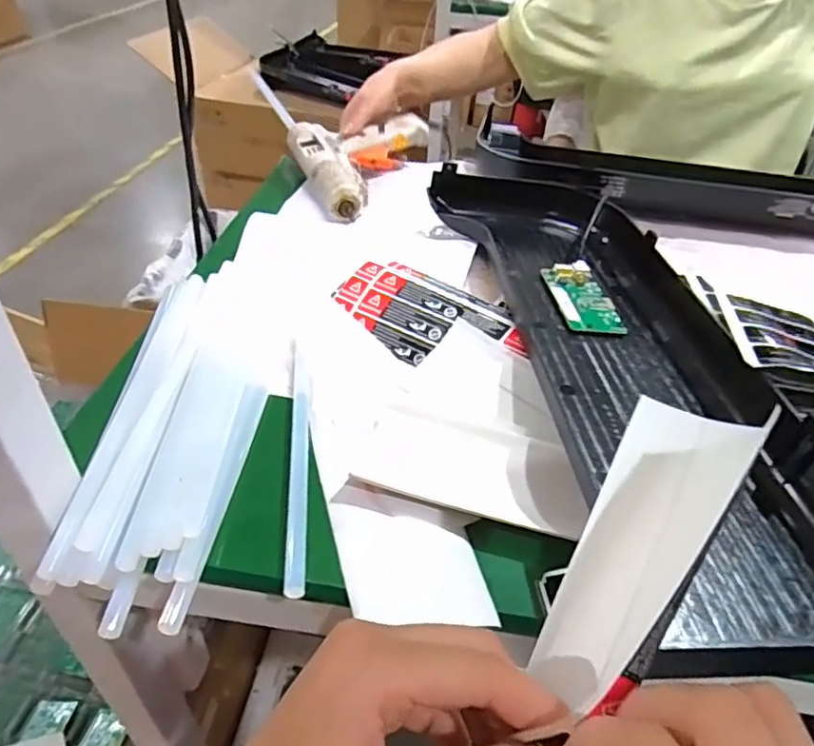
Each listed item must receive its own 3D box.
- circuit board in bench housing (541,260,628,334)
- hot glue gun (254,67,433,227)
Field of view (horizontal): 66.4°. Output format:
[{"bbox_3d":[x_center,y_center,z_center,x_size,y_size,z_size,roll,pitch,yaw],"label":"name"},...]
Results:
[{"bbox_3d":[0.148,-0.064,0.527,0.053,0.008,0.097,-1,40,-5],"label":"circuit board in bench housing"},{"bbox_3d":[-0.064,-0.283,0.764,0.174,0.049,0.296,-15,43,-20],"label":"hot glue gun"}]

